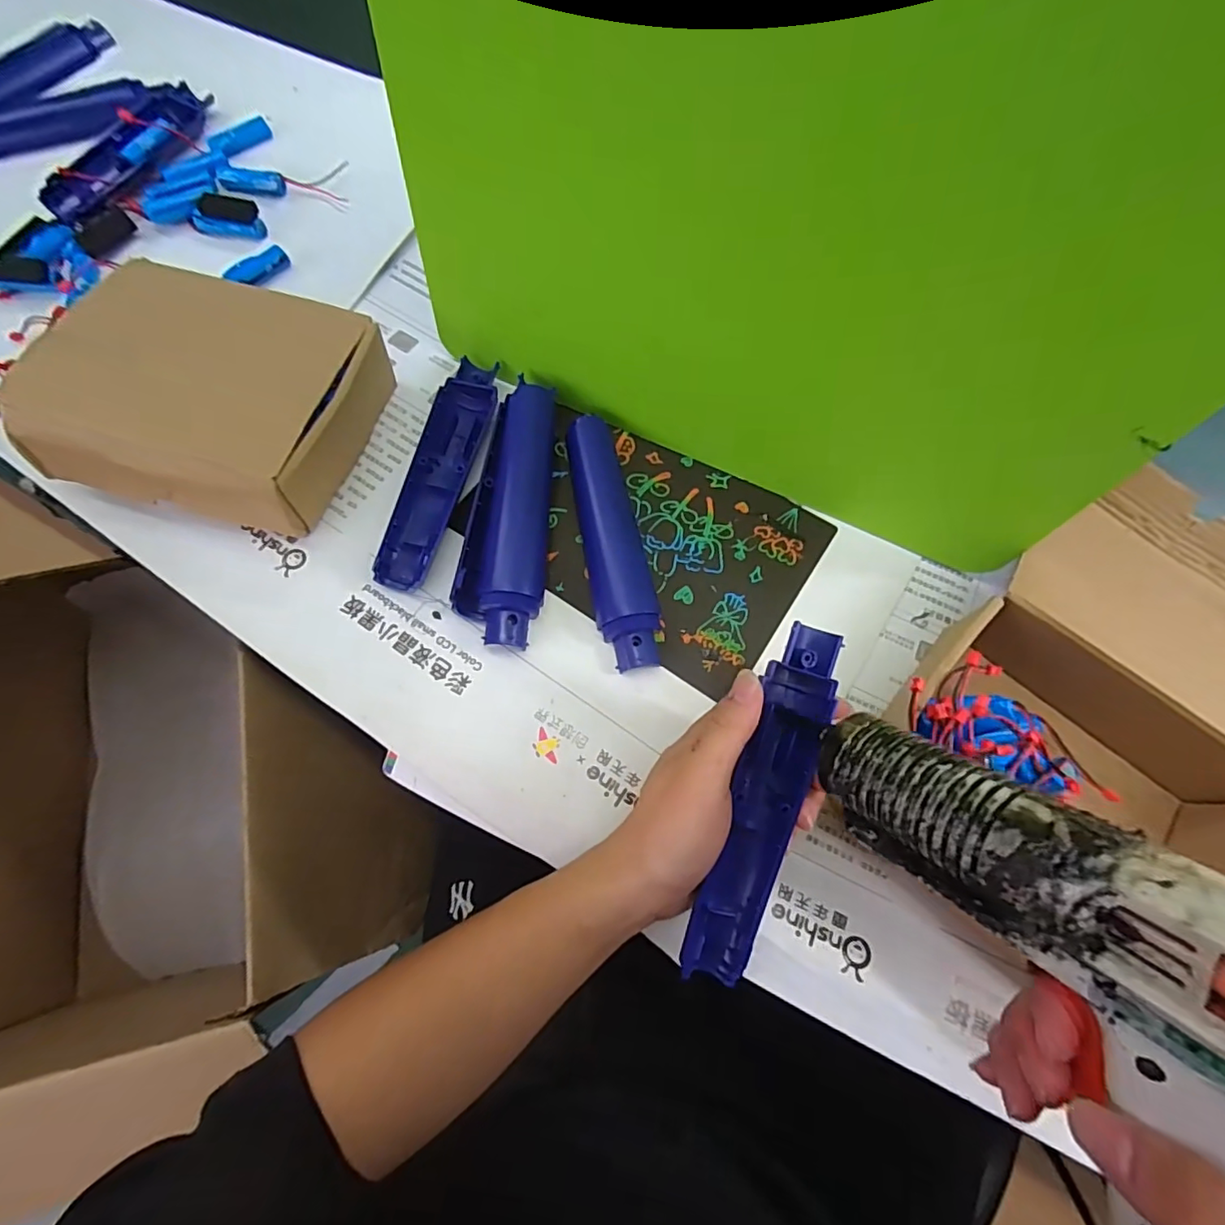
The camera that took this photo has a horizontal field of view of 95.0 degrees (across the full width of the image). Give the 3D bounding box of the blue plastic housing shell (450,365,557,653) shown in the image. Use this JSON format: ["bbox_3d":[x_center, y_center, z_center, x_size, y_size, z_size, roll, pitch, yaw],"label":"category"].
[{"bbox_3d":[-0.060,-0.065,0.349,0.047,0.022,0.172,7,71,1],"label":"blue plastic housing shell"}]

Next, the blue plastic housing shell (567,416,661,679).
[{"bbox_3d":[0.001,-0.047,0.353,0.038,0.016,0.168,-9,72,-4],"label":"blue plastic housing shell"}]

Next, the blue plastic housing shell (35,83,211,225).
[{"bbox_3d":[-0.373,-0.363,0.437,0.049,0.024,0.169,13,72,3],"label":"blue plastic housing shell"}]

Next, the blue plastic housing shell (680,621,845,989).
[{"bbox_3d":[0.073,0.090,0.267,0.033,0.016,0.167,18,89,5],"label":"blue plastic housing shell"}]

